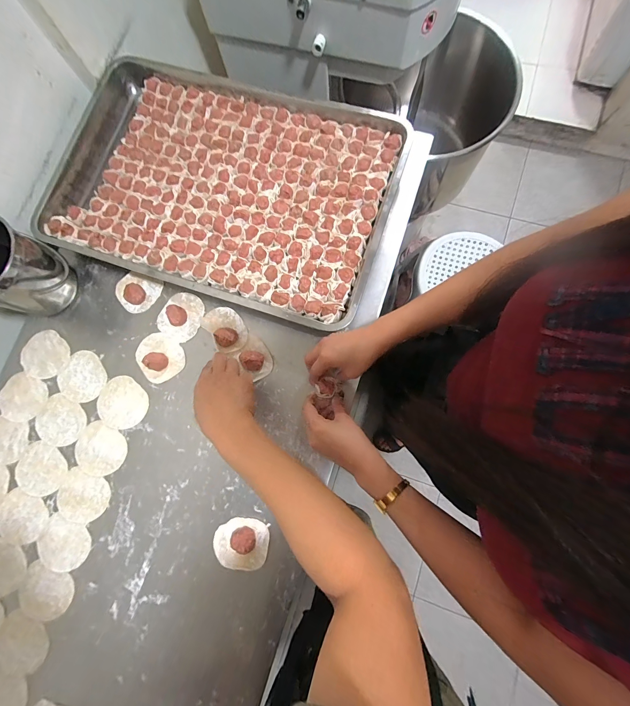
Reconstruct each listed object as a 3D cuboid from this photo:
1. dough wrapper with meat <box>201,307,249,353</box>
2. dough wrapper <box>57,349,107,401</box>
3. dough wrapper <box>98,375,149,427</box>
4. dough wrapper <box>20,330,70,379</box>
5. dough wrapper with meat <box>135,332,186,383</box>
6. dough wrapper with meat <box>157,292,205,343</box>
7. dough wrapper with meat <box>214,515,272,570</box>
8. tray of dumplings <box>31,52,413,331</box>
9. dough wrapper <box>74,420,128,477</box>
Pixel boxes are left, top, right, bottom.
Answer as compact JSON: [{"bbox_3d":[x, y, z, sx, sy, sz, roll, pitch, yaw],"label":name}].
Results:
[{"bbox_3d":[-0.153,-0.045,0.528,0.060,0.022,0.083,-37,80,-5],"label":"dough wrapper with meat"},{"bbox_3d":[-0.400,0.043,0.539,0.081,0.004,0.082,-1,81,4],"label":"dough wrapper"},{"bbox_3d":[-0.325,0.085,0.524,0.086,0.004,0.080,0,79,1],"label":"dough wrapper"},{"bbox_3d":[-0.478,0.005,0.551,0.080,0.004,0.082,0,79,1],"label":"dough wrapper"},{"bbox_3d":[-0.266,0.004,0.525,0.073,0.022,0.084,-37,80,-5],"label":"dough wrapper with meat"},{"bbox_3d":[-0.233,-0.066,0.539,0.073,0.020,0.081,30,81,7],"label":"dough wrapper with meat"},{"bbox_3d":[-0.113,0.289,0.469,0.083,0.020,0.069,10,79,3],"label":"dough wrapper with meat"},{"bbox_3d":[-0.184,-0.298,0.562,0.625,0.061,0.390,19,80,5],"label":"tray of dumplings"},{"bbox_3d":[-0.355,0.160,0.514,0.086,0.004,0.078,24,81,6],"label":"dough wrapper"}]

